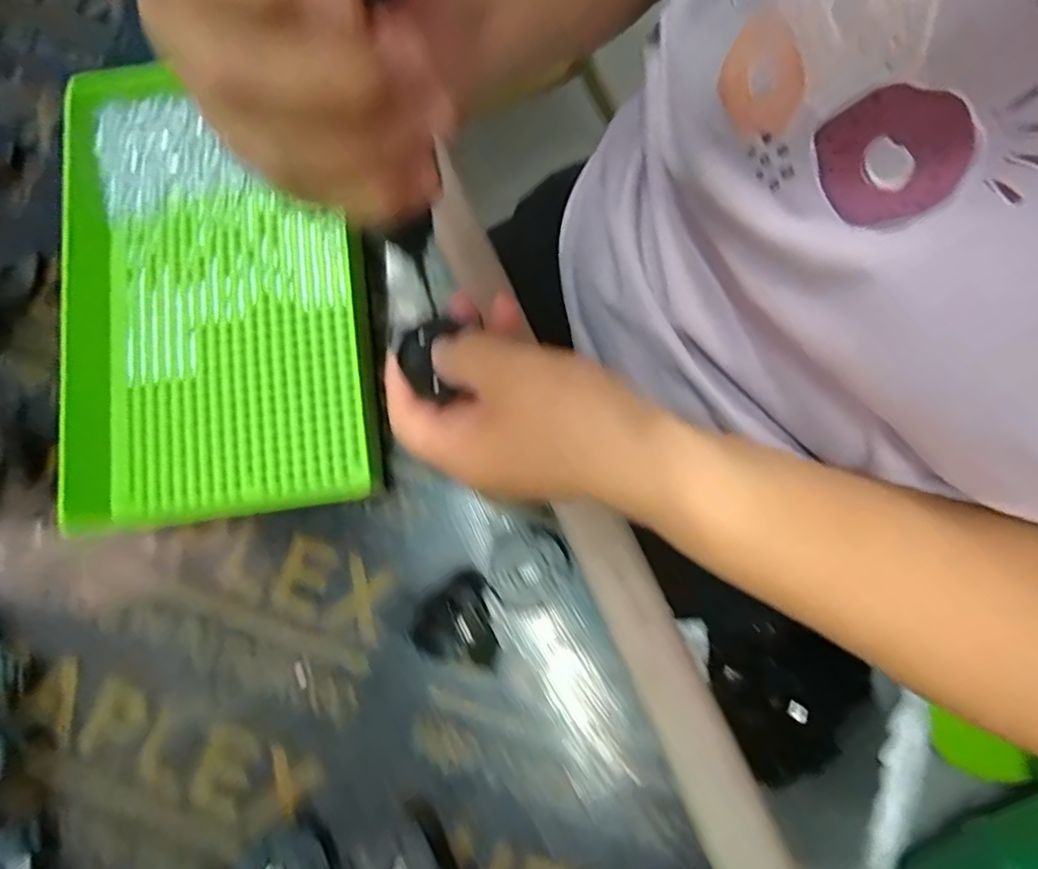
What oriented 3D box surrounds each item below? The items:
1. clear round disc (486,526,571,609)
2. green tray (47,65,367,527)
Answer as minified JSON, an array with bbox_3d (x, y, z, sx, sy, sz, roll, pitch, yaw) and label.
[{"bbox_3d":[0.004,0.066,0.284,0.040,0.007,0.036,-34,80,-7],"label":"clear round disc"},{"bbox_3d":[-0.170,-0.074,0.303,0.160,0.039,0.240,-9,78,-2],"label":"green tray"}]

